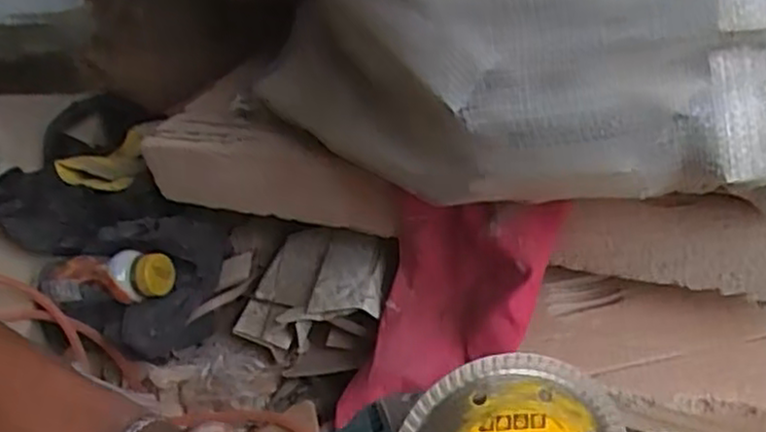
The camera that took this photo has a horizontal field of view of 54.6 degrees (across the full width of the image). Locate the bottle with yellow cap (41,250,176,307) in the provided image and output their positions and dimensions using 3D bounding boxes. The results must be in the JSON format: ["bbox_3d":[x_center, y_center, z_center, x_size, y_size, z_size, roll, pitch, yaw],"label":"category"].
[{"bbox_3d":[-0.270,0.060,0.717,0.139,0.043,0.043,-5,44,15],"label":"bottle with yellow cap"}]

